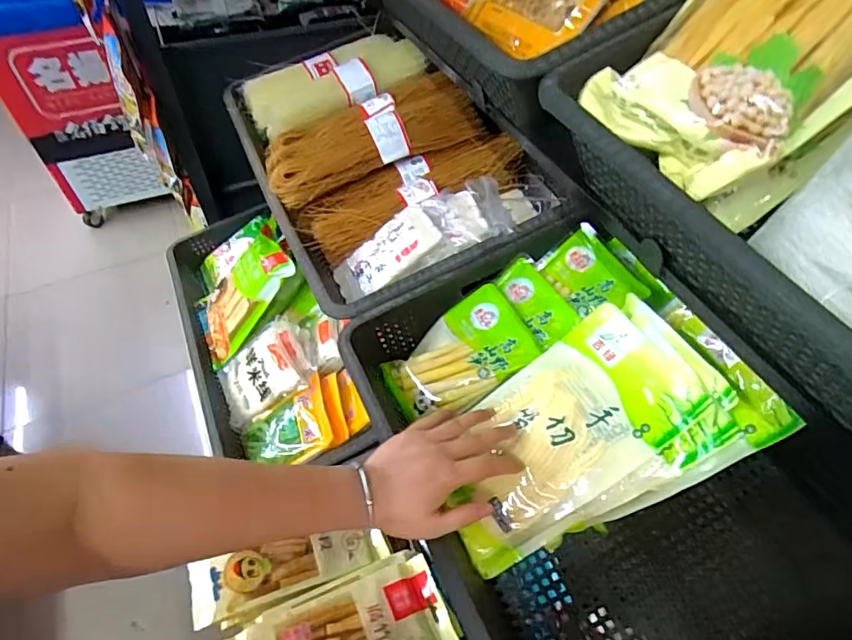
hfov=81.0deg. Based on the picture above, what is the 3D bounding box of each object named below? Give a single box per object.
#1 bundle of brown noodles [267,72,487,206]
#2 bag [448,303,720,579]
[{"bbox_3d":[-0.086,-0.275,0.746,0.320,0.075,0.125,-21,55,-18],"label":"bundle of brown noodles"},{"bbox_3d":[0.129,0.113,0.495,0.254,0.029,0.147,-36,58,3],"label":"bag"}]

